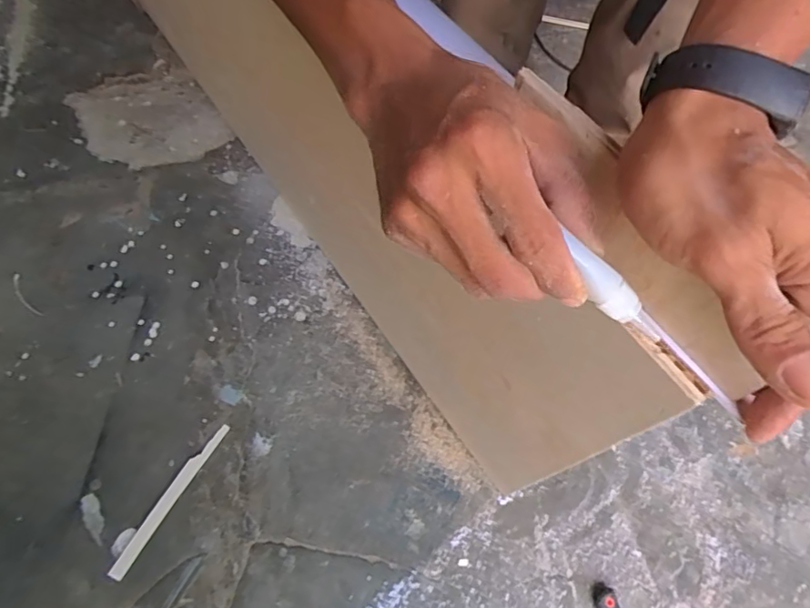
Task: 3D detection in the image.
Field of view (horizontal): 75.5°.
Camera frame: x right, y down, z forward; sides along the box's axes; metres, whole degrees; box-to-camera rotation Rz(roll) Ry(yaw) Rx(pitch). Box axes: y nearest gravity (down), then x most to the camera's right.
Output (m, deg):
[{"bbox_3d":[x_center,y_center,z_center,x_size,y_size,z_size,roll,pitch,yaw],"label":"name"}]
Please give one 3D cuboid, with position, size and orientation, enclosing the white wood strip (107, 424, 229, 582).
[{"bbox_3d":[-0.354,0.289,0.787,0.024,0.006,0.247,27,68,11],"label":"white wood strip"}]

